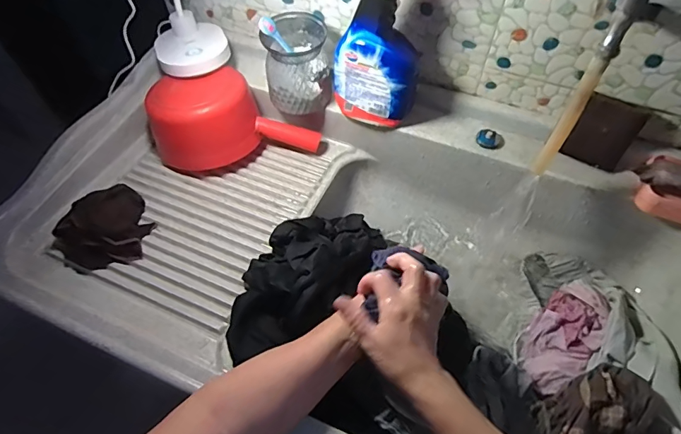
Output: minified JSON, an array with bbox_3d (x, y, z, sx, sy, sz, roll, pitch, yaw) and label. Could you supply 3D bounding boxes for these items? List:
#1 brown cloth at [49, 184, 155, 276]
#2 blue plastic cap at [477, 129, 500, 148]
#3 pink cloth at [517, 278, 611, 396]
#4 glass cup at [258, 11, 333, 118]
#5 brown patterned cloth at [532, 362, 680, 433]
[{"bbox_3d":[-0.342,0.022,0.629,0.129,0.056,0.116,-35,63,-18],"label":"brown cloth"},{"bbox_3d":[0.232,-0.123,0.681,0.034,0.014,0.027,19,61,14],"label":"blue plastic cap"},{"bbox_3d":[0.331,0.178,0.648,0.099,0.030,0.171,16,69,55],"label":"pink cloth"},{"bbox_3d":[-0.070,-0.245,0.703,0.101,0.120,0.103,-7,58,-2],"label":"glass cup"},{"bbox_3d":[0.308,0.244,0.523,0.155,0.076,0.095,-19,59,-9],"label":"brown patterned cloth"}]

